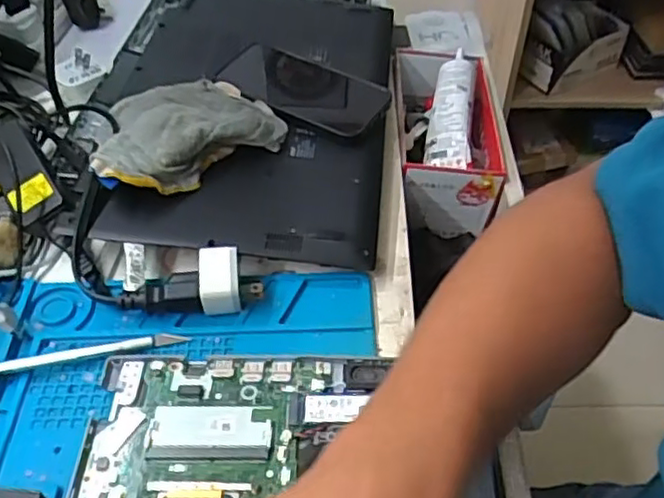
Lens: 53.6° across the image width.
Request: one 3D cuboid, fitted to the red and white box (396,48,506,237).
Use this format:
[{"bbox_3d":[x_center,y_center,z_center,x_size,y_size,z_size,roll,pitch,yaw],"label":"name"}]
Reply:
[{"bbox_3d":[0.111,-0.110,0.642,0.091,0.094,0.173,2,48,3],"label":"red and white box"}]

